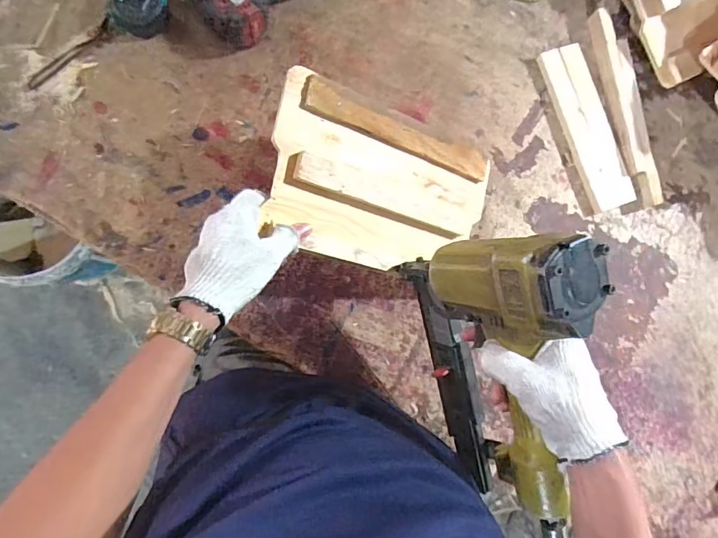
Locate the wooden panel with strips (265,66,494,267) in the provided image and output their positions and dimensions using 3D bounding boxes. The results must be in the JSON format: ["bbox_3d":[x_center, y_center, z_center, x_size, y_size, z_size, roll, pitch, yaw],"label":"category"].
[{"bbox_3d":[0.034,-0.090,0.544,0.275,0.018,0.175,14,85,-28],"label":"wooden panel with strips"}]

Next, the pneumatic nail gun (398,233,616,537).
[{"bbox_3d":[0.143,0.111,0.460,0.075,0.217,0.305,-23,104,-20],"label":"pneumatic nail gun"}]

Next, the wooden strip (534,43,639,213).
[{"bbox_3d":[0.312,-0.194,0.653,0.063,0.015,0.227,-19,88,-8],"label":"wooden strip"}]

